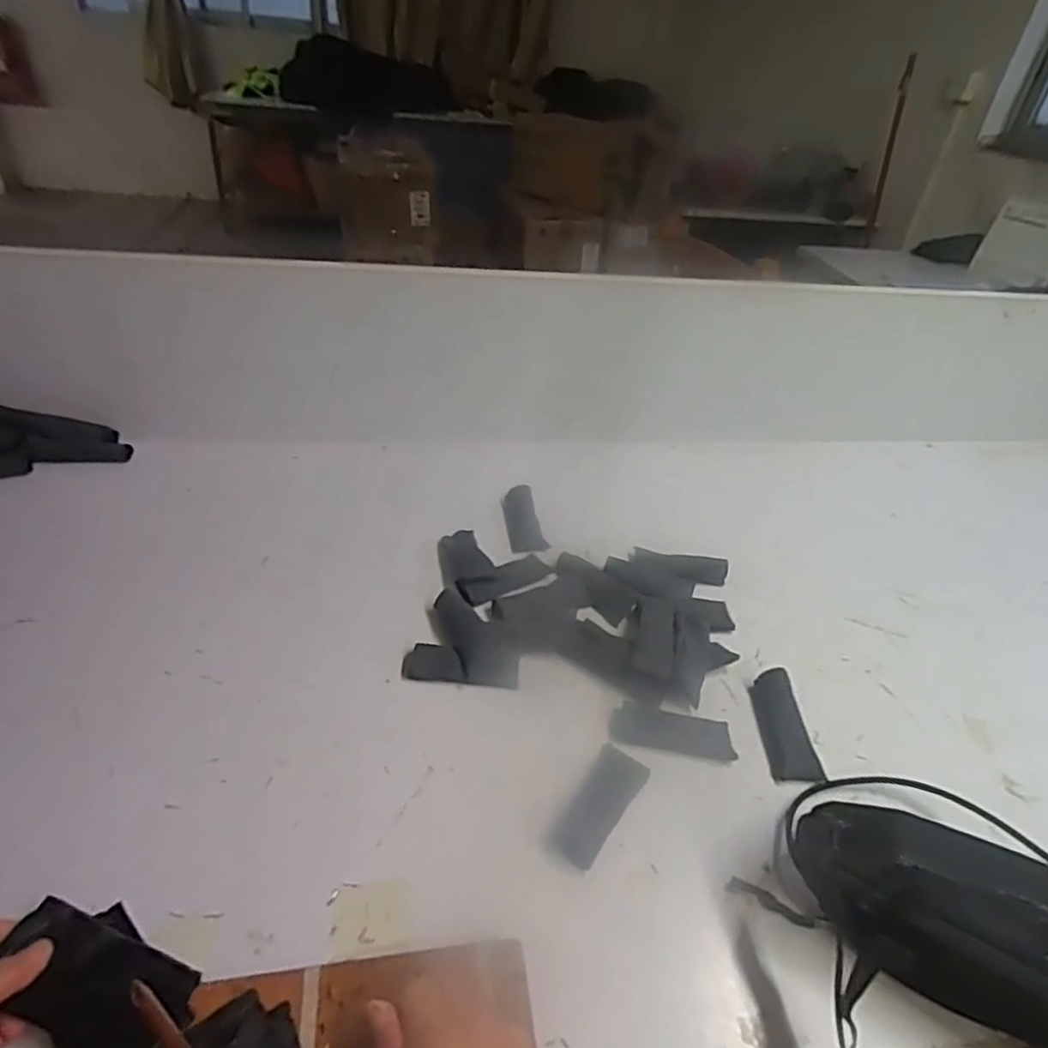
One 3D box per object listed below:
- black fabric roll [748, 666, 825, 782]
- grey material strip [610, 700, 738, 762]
[{"bbox_3d":[0.237,0.182,0.604,0.041,0.026,0.104,2,37,-4],"label":"black fabric roll"},{"bbox_3d":[0.134,0.187,0.596,0.107,0.007,0.041,9,37,5],"label":"grey material strip"}]

